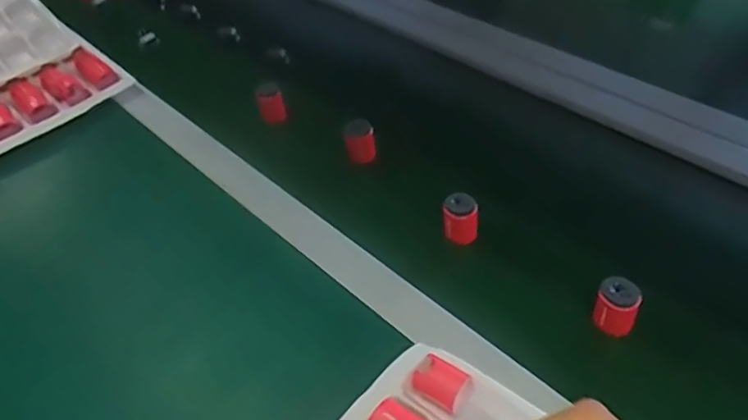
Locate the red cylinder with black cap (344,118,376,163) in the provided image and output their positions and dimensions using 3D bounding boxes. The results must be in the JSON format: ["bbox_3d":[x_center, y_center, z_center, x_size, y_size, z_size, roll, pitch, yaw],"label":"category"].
[{"bbox_3d":[-0.015,-0.074,0.660,0.031,0.040,0.030,-11,44,-1],"label":"red cylinder with black cap"}]

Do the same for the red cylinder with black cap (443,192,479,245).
[{"bbox_3d":[0.081,0.008,0.580,0.031,0.039,0.029,-5,44,5],"label":"red cylinder with black cap"}]

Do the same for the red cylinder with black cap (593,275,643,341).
[{"bbox_3d":[0.192,0.077,0.489,0.031,0.037,0.028,20,51,28],"label":"red cylinder with black cap"}]

